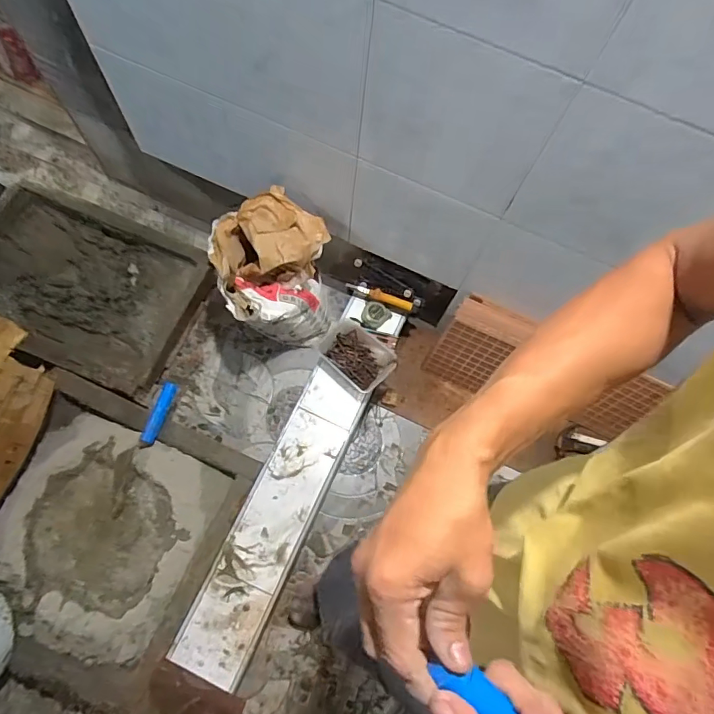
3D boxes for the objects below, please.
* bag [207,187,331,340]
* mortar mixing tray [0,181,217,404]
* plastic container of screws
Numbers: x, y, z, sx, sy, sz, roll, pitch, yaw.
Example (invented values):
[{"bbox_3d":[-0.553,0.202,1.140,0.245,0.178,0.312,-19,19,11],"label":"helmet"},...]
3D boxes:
[{"bbox_3d":[-0.194,-0.179,1.171,0.276,0.356,0.224,-33,74,-14],"label":"bag"},{"bbox_3d":[-0.774,-0.199,1.304,0.646,0.114,0.429,21,69,5],"label":"mortar mixing tray"},{"bbox_3d":[0.002,-0.010,1.188,0.178,0.062,0.132,39,72,11],"label":"plastic container of screws"}]

